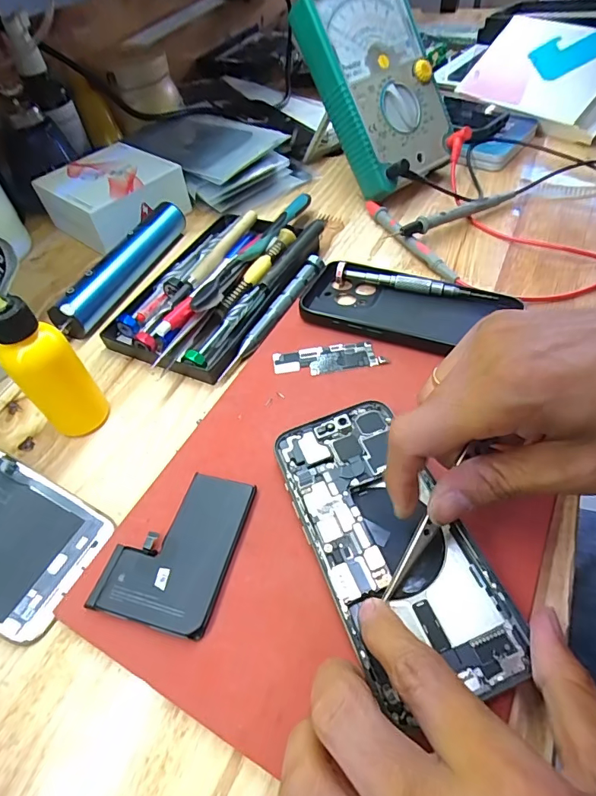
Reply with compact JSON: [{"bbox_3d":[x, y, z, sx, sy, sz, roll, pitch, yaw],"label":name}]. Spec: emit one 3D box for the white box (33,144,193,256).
[{"bbox_3d":[-0.175,-0.191,0.429,0.105,0.042,0.106,33,61,27],"label":"white box"}]

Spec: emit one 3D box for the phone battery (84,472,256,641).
[{"bbox_3d":[-0.060,0.072,0.225,0.058,0.006,0.076,11,53,14],"label":"phone battery"}]

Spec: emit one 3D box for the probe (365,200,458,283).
[{"bbox_3d":[0.090,-0.135,0.380,0.016,0.014,0.129,-22,53,-12],"label":"probe"}]

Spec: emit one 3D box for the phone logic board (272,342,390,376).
[{"bbox_3d":[0.020,-0.027,0.299,0.072,0.004,0.023,-7,51,0],"label":"phone logic board"}]

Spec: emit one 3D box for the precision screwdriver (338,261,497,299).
[{"bbox_3d":[0.086,-0.087,0.340,0.116,0.014,0.010,10,53,13],"label":"precision screwdriver"}]

